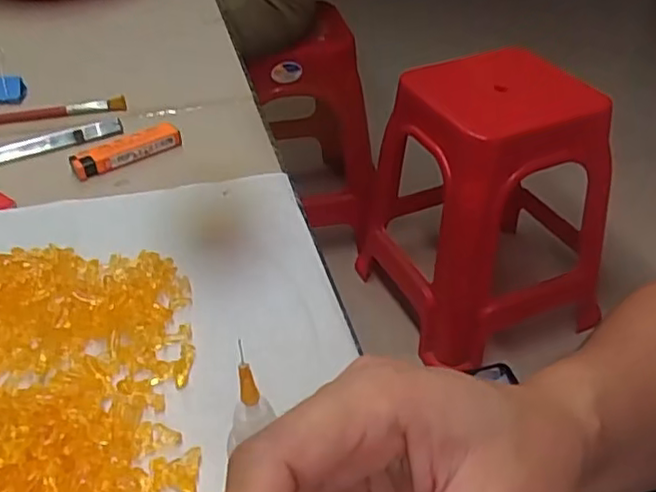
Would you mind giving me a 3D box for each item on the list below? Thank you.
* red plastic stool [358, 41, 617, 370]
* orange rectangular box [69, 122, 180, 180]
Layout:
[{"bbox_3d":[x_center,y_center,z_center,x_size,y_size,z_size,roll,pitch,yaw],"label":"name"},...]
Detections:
[{"bbox_3d":[0.288,-0.110,1.233,0.358,0.489,0.417,-17,42,-17],"label":"red plastic stool"},{"bbox_3d":[-0.148,-0.072,0.476,0.080,0.015,0.019,-23,44,-22],"label":"orange rectangular box"}]

